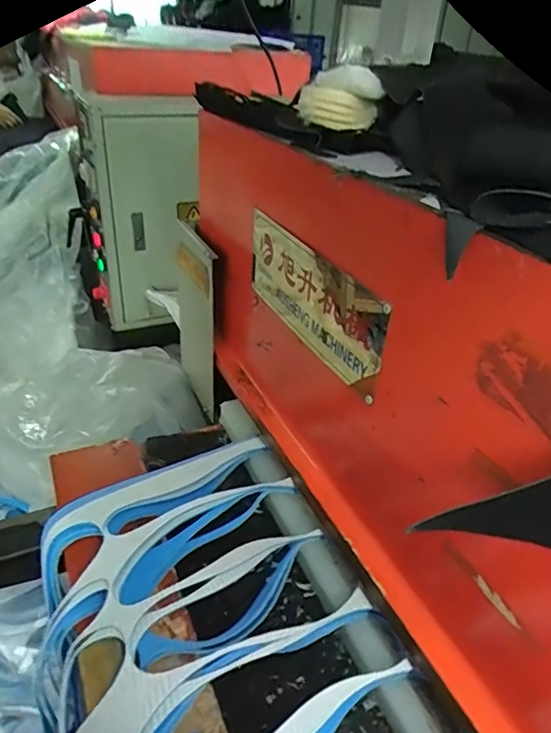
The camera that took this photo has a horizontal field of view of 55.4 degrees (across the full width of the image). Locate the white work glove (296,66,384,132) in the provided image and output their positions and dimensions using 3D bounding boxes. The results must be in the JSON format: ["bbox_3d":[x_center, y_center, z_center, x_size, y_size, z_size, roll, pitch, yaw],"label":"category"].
[{"bbox_3d":[0.070,-0.292,0.566,0.084,0.056,0.062,15,36,14],"label":"white work glove"}]

